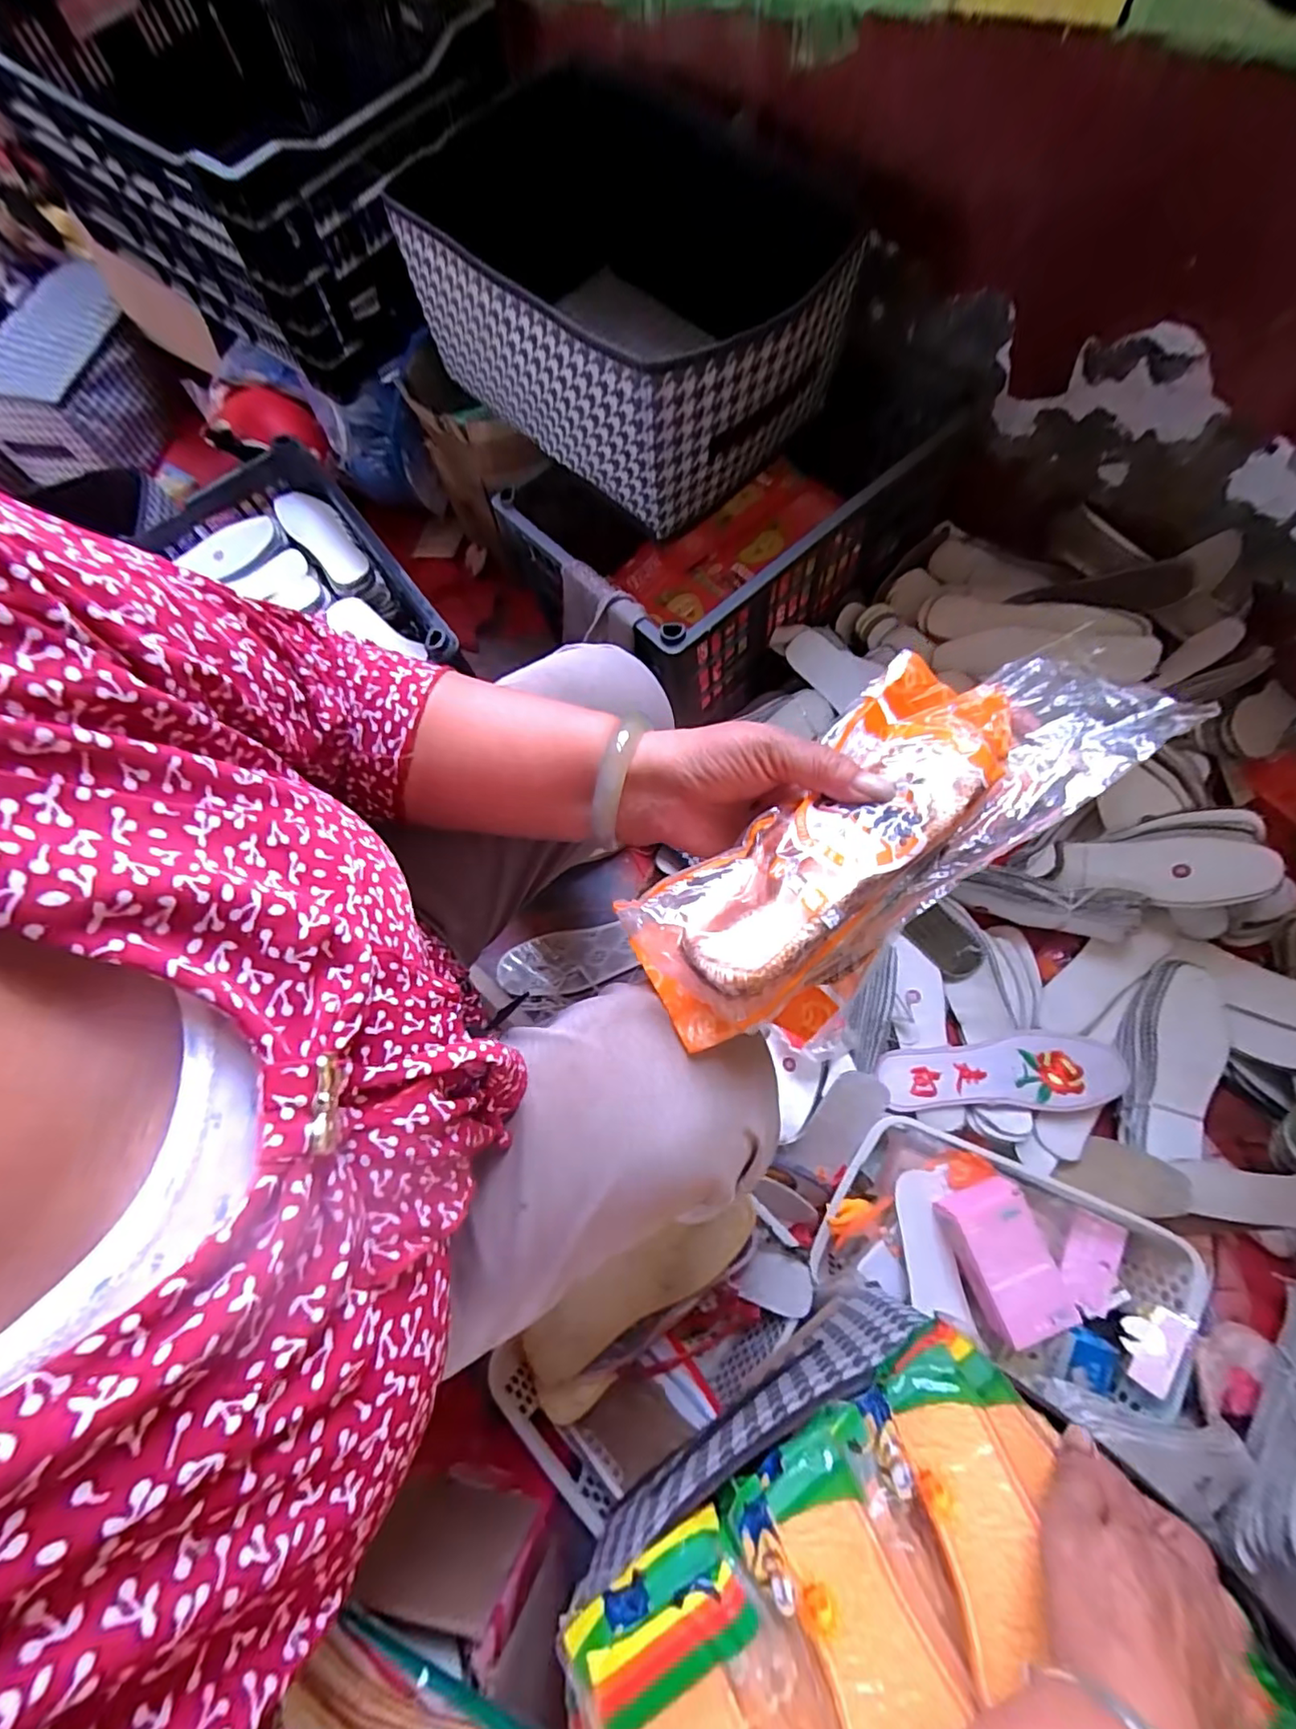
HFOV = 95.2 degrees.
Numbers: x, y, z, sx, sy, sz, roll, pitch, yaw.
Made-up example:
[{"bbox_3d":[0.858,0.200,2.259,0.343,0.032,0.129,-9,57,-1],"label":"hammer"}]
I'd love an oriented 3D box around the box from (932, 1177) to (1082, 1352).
[{"bbox_3d":[0.309,0.344,0.514,0.071,0.043,0.115,-21,69,-1],"label":"box"}]

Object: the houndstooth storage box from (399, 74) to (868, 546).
[{"bbox_3d":[-0.048,-0.586,0.654,0.232,0.182,0.481,-42,71,-9],"label":"houndstooth storage box"}]

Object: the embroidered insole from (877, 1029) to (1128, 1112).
[{"bbox_3d":[0.380,0.224,0.638,0.247,0.009,0.076,-4,69,3],"label":"embroidered insole"}]

